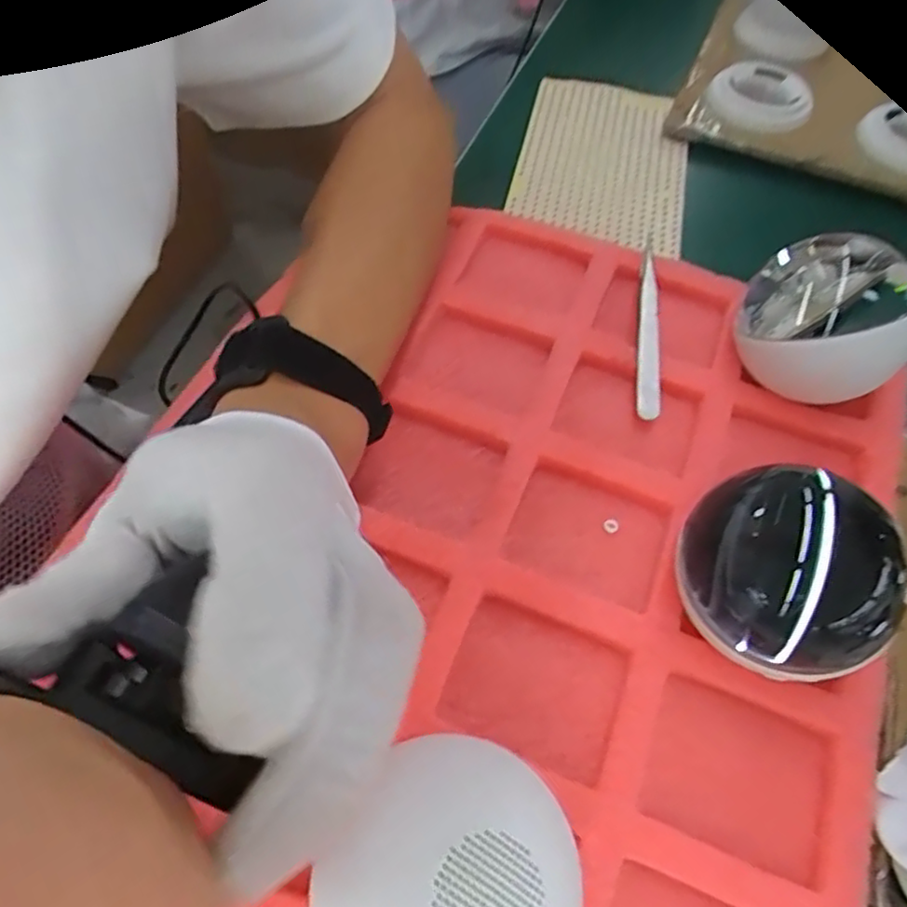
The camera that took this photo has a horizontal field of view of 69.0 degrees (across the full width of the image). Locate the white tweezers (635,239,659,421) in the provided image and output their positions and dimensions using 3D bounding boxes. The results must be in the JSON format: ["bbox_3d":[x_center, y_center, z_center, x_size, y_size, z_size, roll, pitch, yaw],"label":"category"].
[{"bbox_3d":[0.102,-0.069,0.350,0.010,0.014,0.113,7,59,2],"label":"white tweezers"}]

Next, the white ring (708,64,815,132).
[{"bbox_3d":[0.226,-0.263,0.489,0.082,0.016,0.068,-26,63,-17],"label":"white ring"}]

